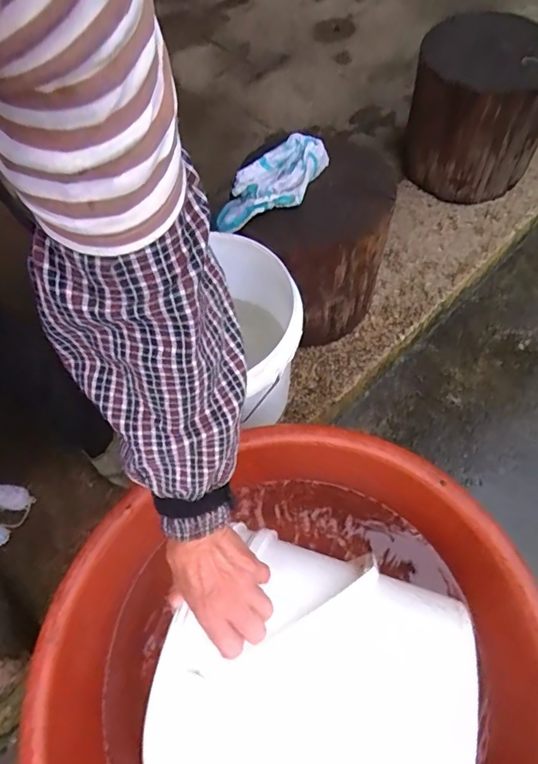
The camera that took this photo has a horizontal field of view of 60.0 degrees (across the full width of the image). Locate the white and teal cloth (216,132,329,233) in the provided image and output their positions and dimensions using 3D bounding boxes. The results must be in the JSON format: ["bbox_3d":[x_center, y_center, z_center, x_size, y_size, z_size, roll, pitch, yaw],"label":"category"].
[{"bbox_3d":[0.011,-0.302,0.704,0.211,0.035,0.096,-40,69,-19],"label":"white and teal cloth"}]

